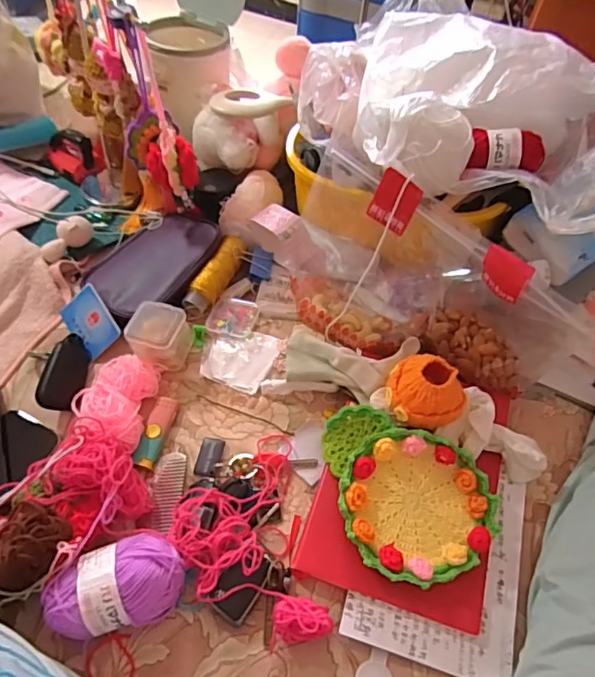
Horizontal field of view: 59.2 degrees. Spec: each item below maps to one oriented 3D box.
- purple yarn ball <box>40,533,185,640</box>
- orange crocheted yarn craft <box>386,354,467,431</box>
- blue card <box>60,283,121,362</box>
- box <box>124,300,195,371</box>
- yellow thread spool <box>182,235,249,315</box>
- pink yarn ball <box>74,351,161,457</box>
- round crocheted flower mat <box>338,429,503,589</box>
[{"bbox_3d":[-0.157,0.216,0.457,0.111,0.057,0.065,-12,57,-12],"label":"purple yarn ball"},{"bbox_3d":[0.129,0.056,0.532,0.079,0.050,0.064,33,59,17],"label":"orange crocheted yarn craft"},{"bbox_3d":[-0.247,-0.019,0.623,0.054,0.006,0.085,-41,70,4],"label":"blue card"},{"bbox_3d":[-0.156,-0.002,0.592,0.061,0.051,0.055,8,55,1],"label":"box"},{"bbox_3d":[-0.100,-0.079,0.652,0.033,0.027,0.114,23,57,12],"label":"yellow thread spool"},{"bbox_3d":[-0.196,0.065,0.559,0.077,0.043,0.106,9,55,2],"label":"pink yarn ball"},{"bbox_3d":[0.112,0.159,0.504,0.138,0.025,0.139,3,65,-6],"label":"round crocheted flower mat"}]

